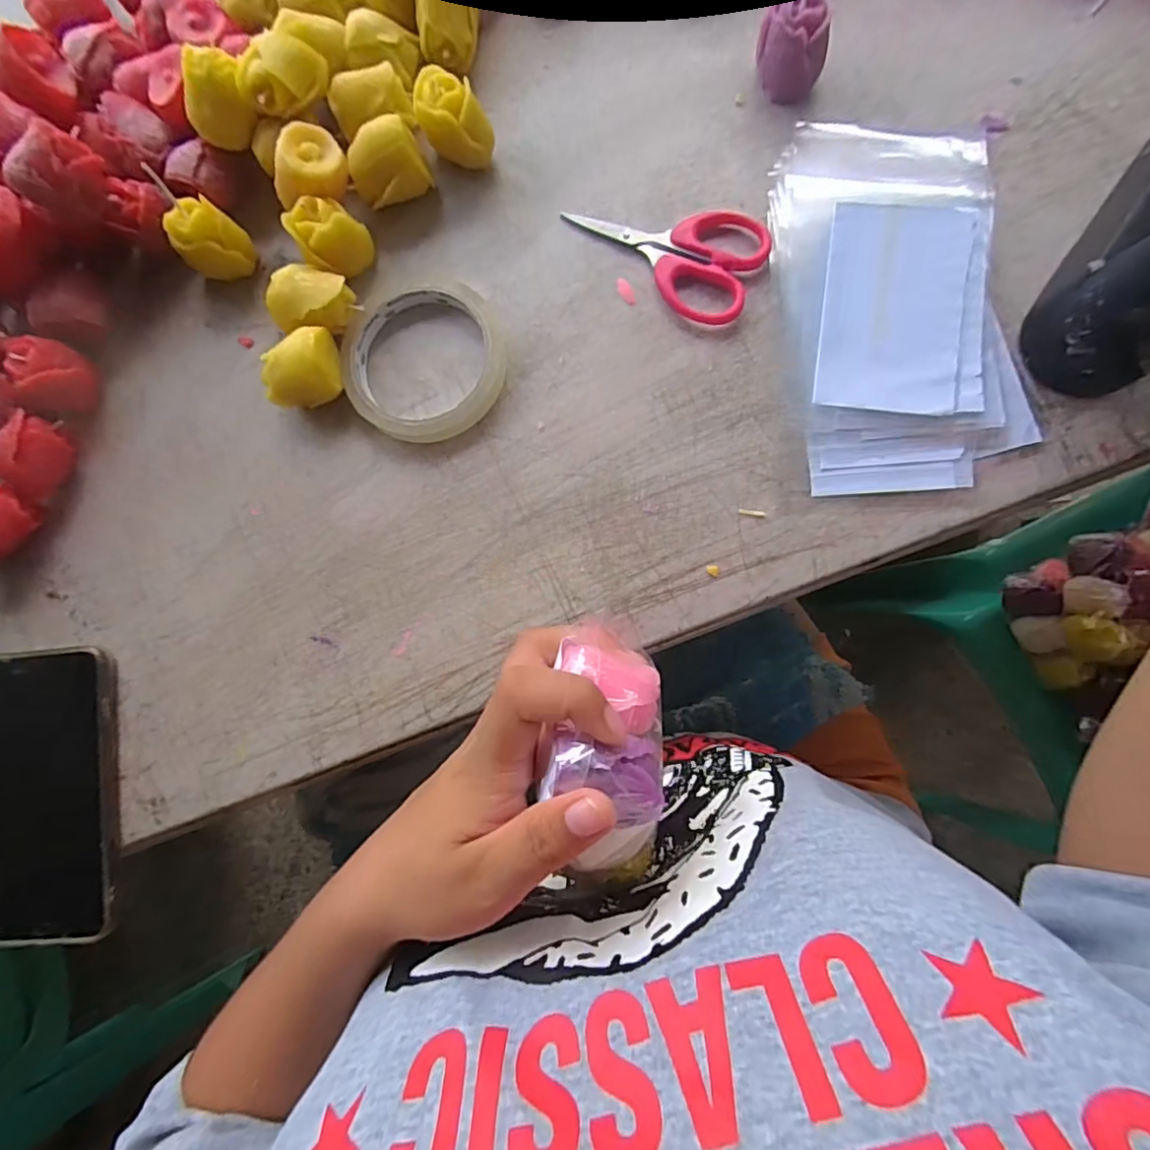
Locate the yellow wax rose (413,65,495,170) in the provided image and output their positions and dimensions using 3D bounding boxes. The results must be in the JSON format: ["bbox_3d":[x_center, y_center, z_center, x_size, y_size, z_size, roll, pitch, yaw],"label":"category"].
[{"bbox_3d":[-0.067,-0.252,0.324,0.034,0.041,0.034,-1,84,6],"label":"yellow wax rose"}]

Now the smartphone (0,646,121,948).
[{"bbox_3d":[-0.298,0.122,0.324,0.083,0.012,0.155,-7,83,5],"label":"smartphone"}]

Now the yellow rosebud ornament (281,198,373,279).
[{"bbox_3d":[-0.136,-0.187,0.325,0.031,0.038,0.031,27,87,8],"label":"yellow rosebud ornament"}]

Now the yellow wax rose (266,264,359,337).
[{"bbox_3d":[-0.146,-0.150,0.325,0.037,0.035,0.037,27,87,8],"label":"yellow wax rose"}]

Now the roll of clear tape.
[{"bbox_3d":[-0.085,-0.123,0.326,0.088,0.013,0.097,-15,83,4],"label":"roll of clear tape"}]

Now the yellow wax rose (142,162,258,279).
[{"bbox_3d":[-0.209,-0.190,0.329,0.032,0.056,0.031,17,86,7],"label":"yellow wax rose"}]

